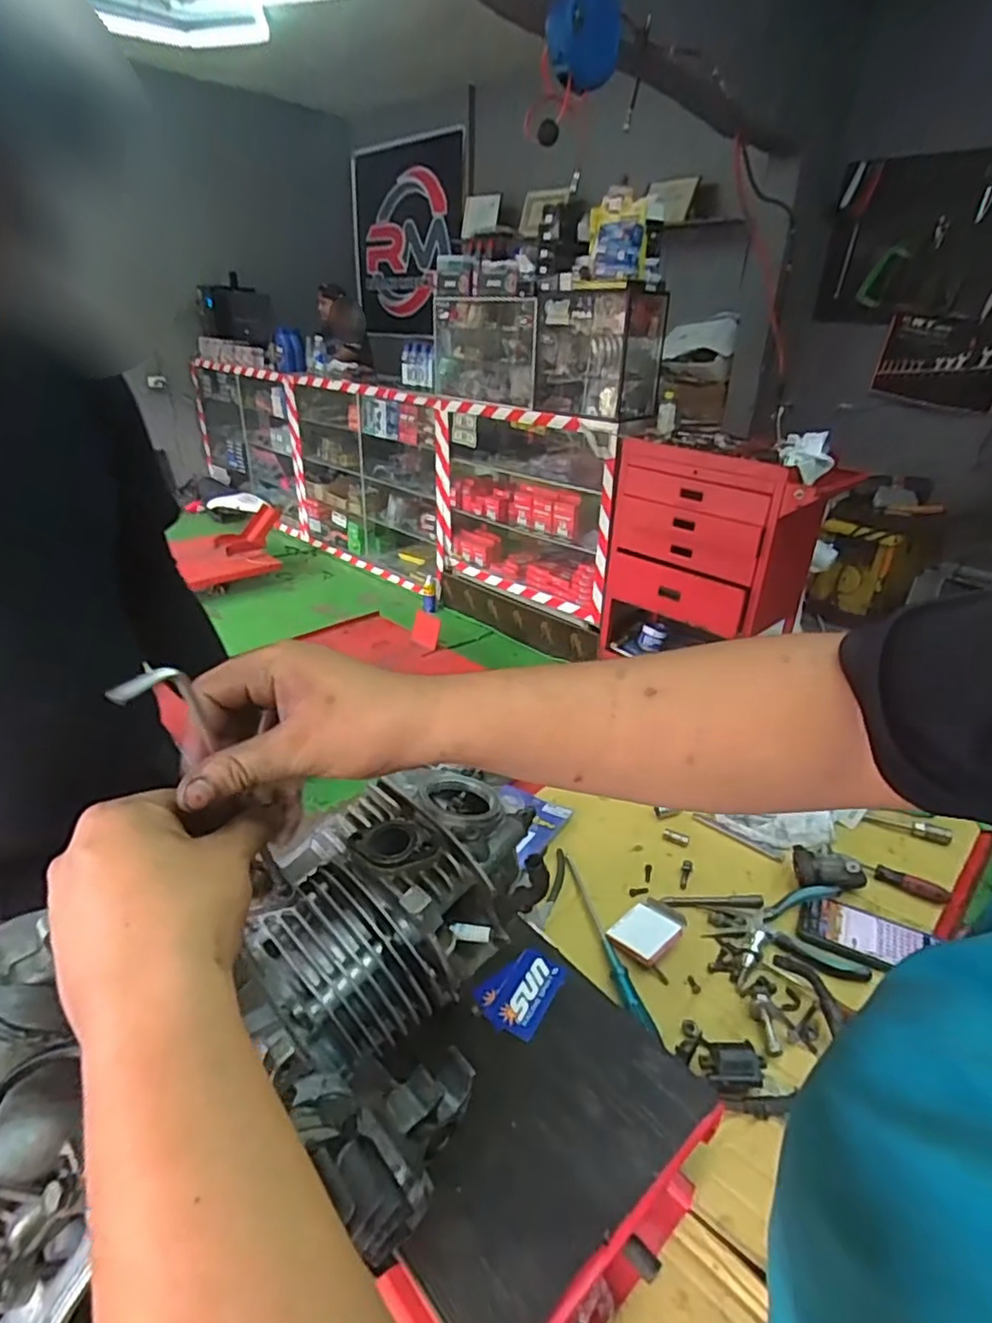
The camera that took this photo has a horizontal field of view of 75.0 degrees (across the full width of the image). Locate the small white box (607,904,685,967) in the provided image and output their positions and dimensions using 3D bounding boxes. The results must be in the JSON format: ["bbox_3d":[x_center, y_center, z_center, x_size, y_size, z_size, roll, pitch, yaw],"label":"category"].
[{"bbox_3d":[0.179,0.330,0.783,0.069,0.017,0.066,-21,36,-37],"label":"small white box"}]

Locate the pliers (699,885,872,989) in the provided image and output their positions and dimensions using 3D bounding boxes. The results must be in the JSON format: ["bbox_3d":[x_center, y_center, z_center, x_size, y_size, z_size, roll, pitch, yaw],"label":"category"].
[{"bbox_3d":[0.359,0.336,0.801,0.177,0.021,0.123,1,28,-3],"label":"pliers"}]

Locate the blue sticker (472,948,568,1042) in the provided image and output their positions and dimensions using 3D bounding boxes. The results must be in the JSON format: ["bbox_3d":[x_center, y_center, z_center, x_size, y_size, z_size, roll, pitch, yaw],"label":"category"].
[{"bbox_3d":[0.022,0.282,0.557,0.059,0.006,0.075,20,32,29],"label":"blue sticker"}]

